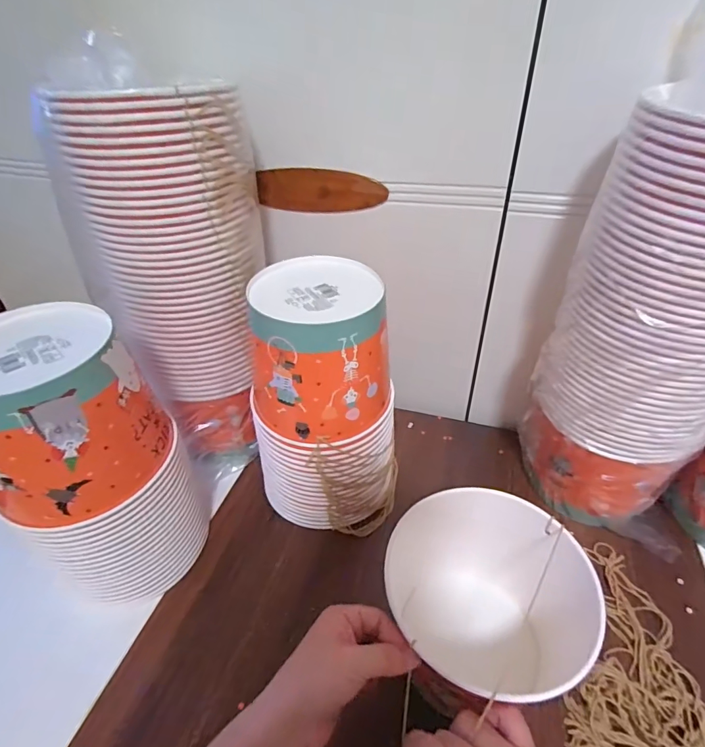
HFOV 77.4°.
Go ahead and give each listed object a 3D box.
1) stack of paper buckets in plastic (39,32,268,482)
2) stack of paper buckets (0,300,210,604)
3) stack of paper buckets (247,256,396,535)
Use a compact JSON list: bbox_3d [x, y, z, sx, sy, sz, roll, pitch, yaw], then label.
[{"bbox_3d":[-0.182,-0.092,0.493,0.137,0.426,0.138,12,41,17],"label":"stack of paper buckets in plastic"},{"bbox_3d":[-0.248,0.092,0.429,0.139,0.287,0.136,-30,47,-30],"label":"stack of paper buckets"},{"bbox_3d":[-0.031,0.039,0.500,0.155,0.283,0.145,1,39,4],"label":"stack of paper buckets"}]

